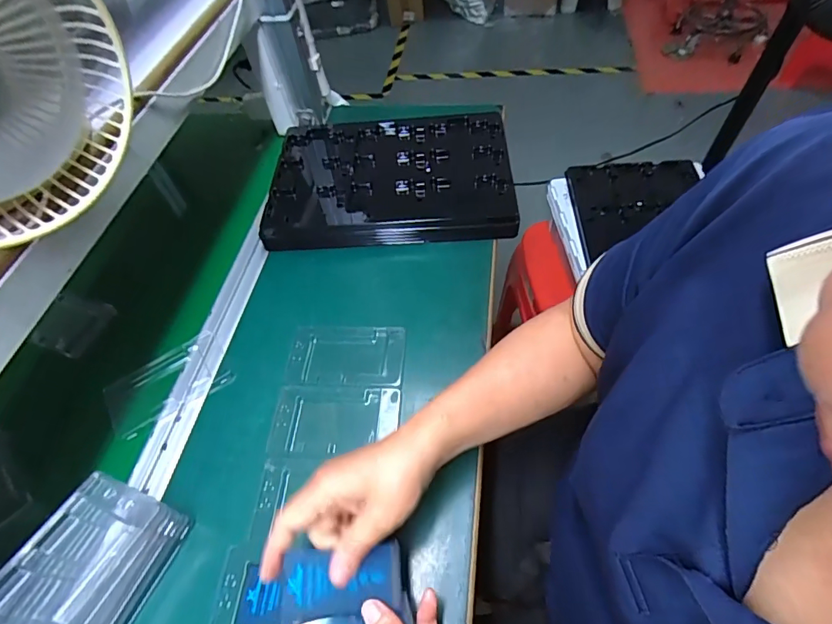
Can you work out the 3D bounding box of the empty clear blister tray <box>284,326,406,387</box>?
[{"bbox_3d":[-0.077,0.047,0.498,0.125,0.007,0.073,-1,55,6],"label":"empty clear blister tray"}]

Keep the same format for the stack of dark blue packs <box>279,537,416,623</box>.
[{"bbox_3d":[-0.050,0.214,0.317,0.089,0.025,0.086,-8,53,-3],"label":"stack of dark blue packs"}]

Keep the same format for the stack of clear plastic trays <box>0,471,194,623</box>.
[{"bbox_3d":[-0.265,0.210,0.364,0.087,0.067,0.132,18,58,14],"label":"stack of clear plastic trays"}]

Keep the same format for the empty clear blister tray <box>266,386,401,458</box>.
[{"bbox_3d":[-0.081,0.111,0.458,0.125,0.014,0.074,-2,55,5],"label":"empty clear blister tray"}]

